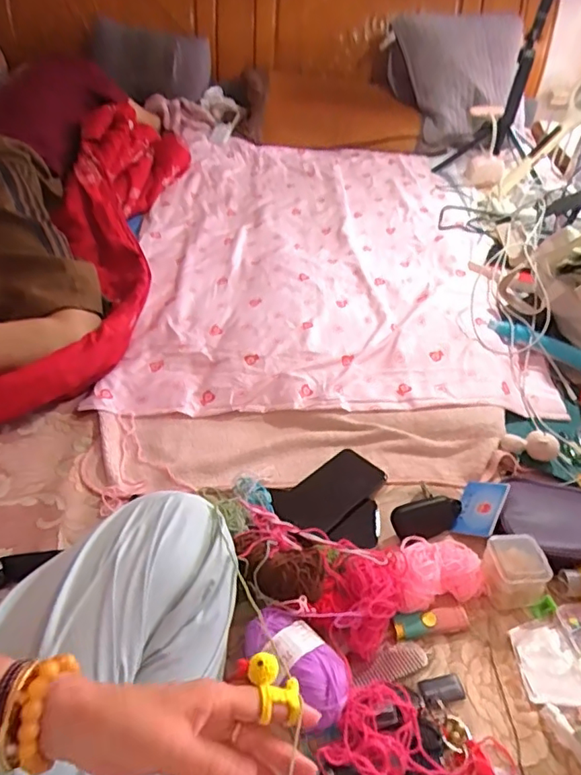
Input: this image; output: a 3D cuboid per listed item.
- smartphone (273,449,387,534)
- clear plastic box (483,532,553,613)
[{"bbox_3d":[0.053,0.134,0.691,0.147,0.012,0.075,-31,53,-32],"label":"smartphone"},{"bbox_3d":[0.242,0.197,0.577,0.060,0.048,0.061,-3,43,-6],"label":"clear plastic box"}]

